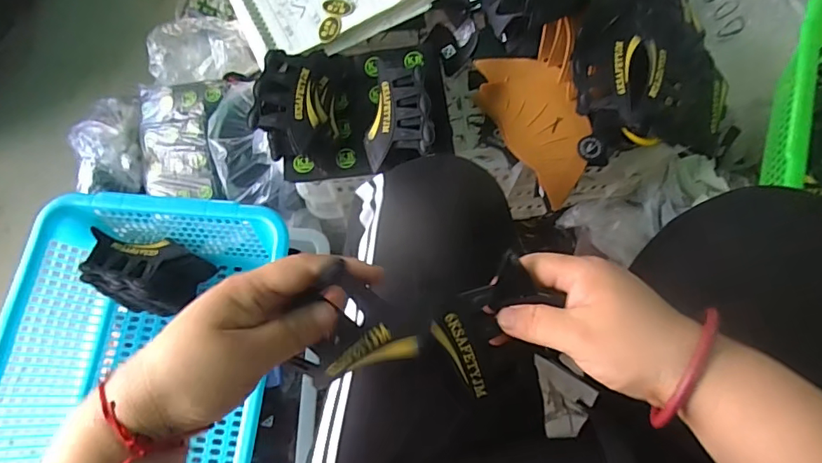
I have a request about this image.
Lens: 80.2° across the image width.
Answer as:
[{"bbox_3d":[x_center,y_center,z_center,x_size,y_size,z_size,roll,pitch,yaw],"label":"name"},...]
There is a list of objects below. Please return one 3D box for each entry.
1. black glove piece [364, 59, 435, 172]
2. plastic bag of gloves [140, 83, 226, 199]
[{"bbox_3d":[-0.016,-0.130,0.532,0.071,0.023,0.110,-7,75,-2],"label":"black glove piece"},{"bbox_3d":[-0.345,-0.132,0.734,0.136,0.070,0.171,0,75,0],"label":"plastic bag of gloves"}]

